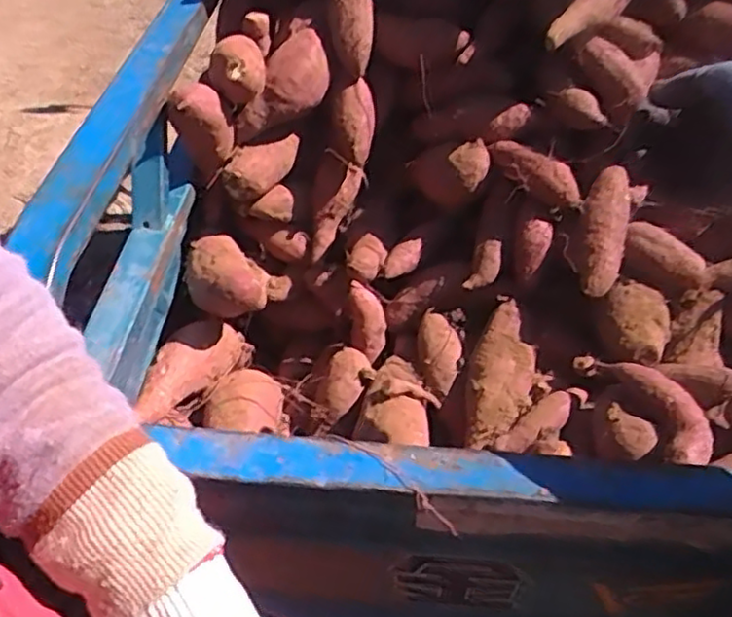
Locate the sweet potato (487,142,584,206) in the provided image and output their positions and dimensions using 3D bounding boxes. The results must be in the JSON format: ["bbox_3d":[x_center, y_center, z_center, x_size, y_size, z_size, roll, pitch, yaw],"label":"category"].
[{"bbox_3d":[0.166,-0.133,0.684,0.101,0.036,0.034,35,47,9],"label":"sweet potato"}]

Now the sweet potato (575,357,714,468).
[{"bbox_3d":[0.244,0.079,0.601,0.051,0.033,0.139,-12,48,-14],"label":"sweet potato"}]

